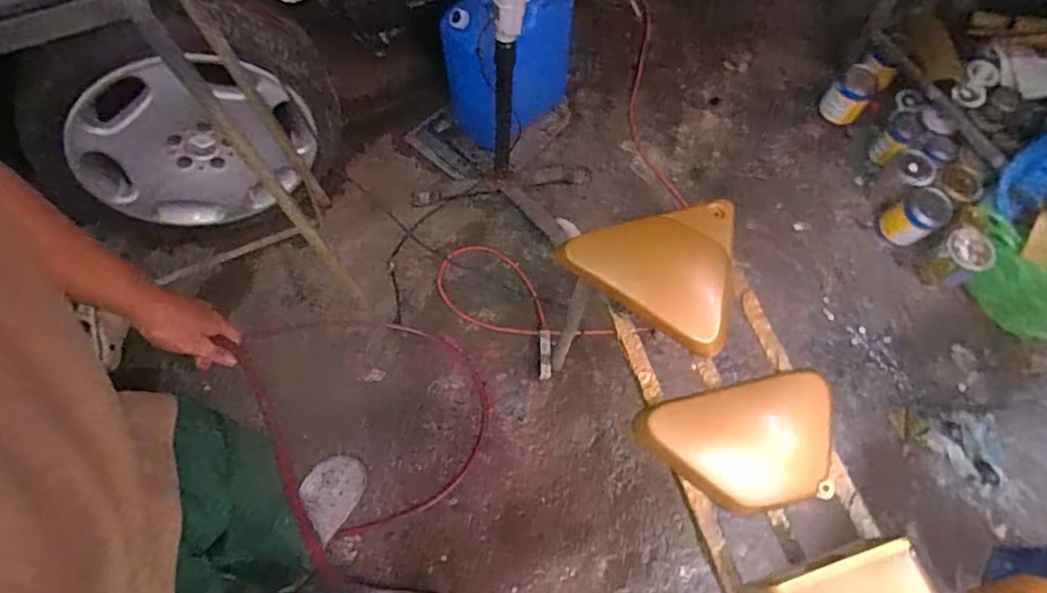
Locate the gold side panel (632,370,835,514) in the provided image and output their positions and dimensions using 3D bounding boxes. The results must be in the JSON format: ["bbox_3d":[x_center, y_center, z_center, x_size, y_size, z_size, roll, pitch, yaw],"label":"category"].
[{"bbox_3d":[0.281,0.192,0.762,0.243,0.044,0.155,-10,65,-5],"label":"gold side panel"}]

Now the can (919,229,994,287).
[{"bbox_3d":[1.047,-0.084,1.448,0.112,0.131,0.109,-34,70,-15],"label":"can"}]

